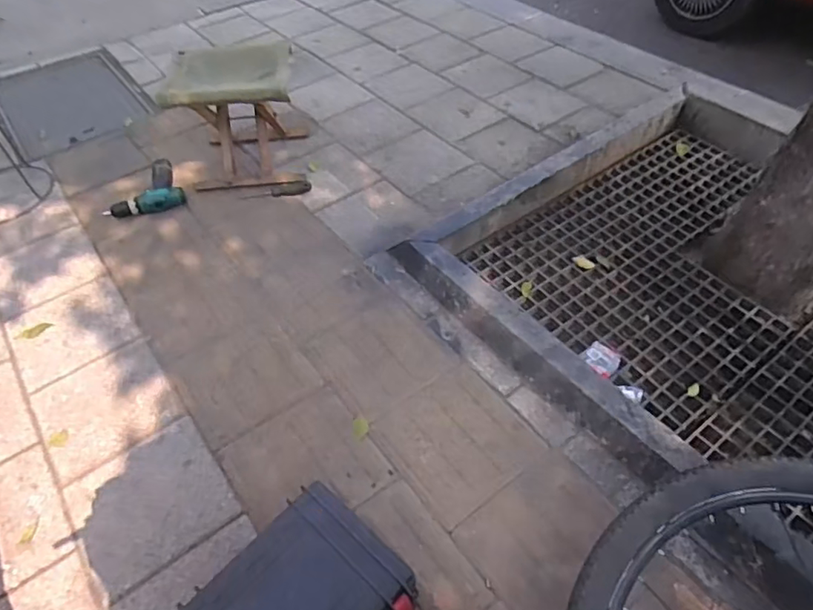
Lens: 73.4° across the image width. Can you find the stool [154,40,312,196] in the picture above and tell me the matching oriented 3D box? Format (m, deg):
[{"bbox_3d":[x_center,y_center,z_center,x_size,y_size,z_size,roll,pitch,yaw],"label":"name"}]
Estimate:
[{"bbox_3d":[-0.461,-0.520,1.512,0.318,0.311,0.243,-6,49,-3],"label":"stool"}]

